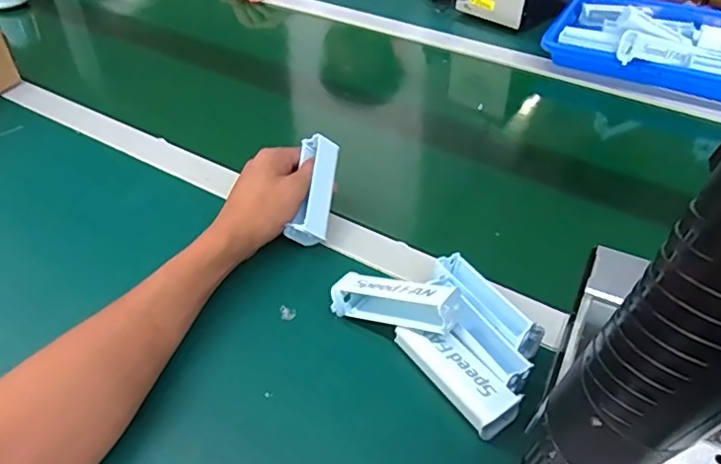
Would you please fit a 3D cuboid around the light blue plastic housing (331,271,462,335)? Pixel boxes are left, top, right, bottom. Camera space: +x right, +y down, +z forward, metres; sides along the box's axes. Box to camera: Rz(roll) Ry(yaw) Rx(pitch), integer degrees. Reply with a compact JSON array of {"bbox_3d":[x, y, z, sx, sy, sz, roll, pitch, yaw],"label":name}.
[{"bbox_3d":[0.027,0.055,0.440,0.100,0.029,0.030,3,41,35],"label":"light blue plastic housing"}]

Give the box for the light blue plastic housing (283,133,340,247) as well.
[{"bbox_3d":[-0.046,-0.041,0.538,0.028,0.033,0.102,-14,58,40],"label":"light blue plastic housing"}]

